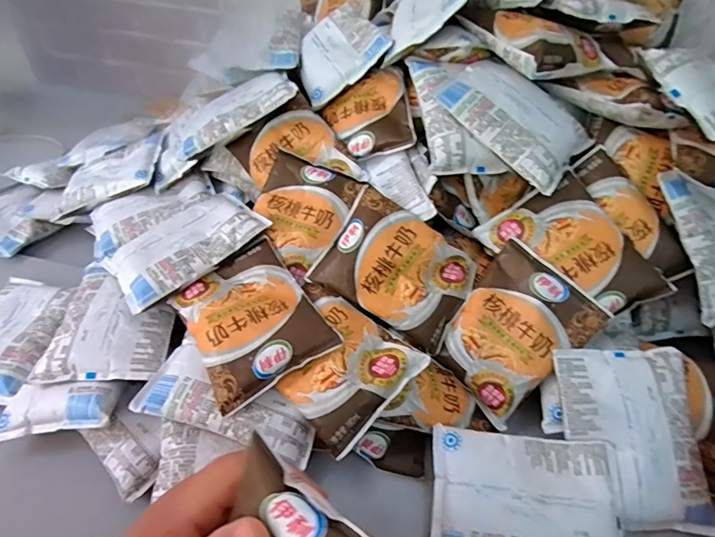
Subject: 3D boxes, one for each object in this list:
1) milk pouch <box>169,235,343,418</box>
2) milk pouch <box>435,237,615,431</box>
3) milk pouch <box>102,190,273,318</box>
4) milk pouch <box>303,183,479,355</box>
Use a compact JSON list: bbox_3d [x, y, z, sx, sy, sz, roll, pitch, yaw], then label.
[{"bbox_3d":[-0.084,0.038,0.364,0.093,0.028,0.122,-23,50,-24],"label":"milk pouch"},{"bbox_3d":[0.125,0.050,0.375,0.122,0.020,0.093,-46,71,-2],"label":"milk pouch"},{"bbox_3d":[-0.154,-0.020,0.412,0.127,0.025,0.091,-38,54,-21],"label":"milk pouch"},{"bbox_3d":[0.035,0.001,0.390,0.121,0.021,0.090,33,81,0],"label":"milk pouch"}]

